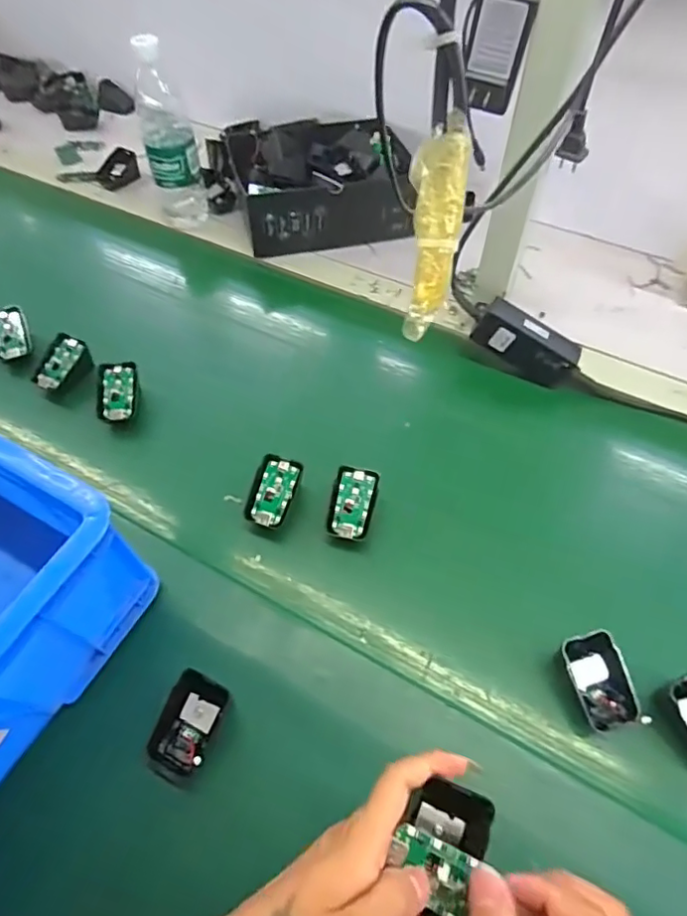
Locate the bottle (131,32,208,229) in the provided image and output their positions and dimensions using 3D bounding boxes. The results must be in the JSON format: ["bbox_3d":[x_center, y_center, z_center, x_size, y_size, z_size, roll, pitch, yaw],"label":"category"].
[{"bbox_3d":[-0.231,-0.416,0.748,0.066,0.226,0.053,-12,59,-9],"label":"bottle"}]

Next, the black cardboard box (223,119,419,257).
[{"bbox_3d":[-0.036,-0.388,0.794,0.224,0.100,0.169,-9,58,-7],"label":"black cardboard box"}]

